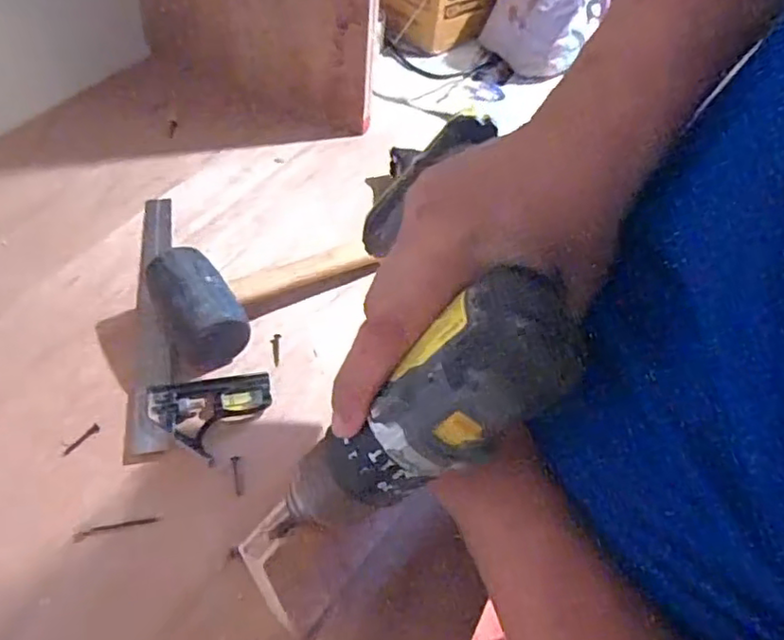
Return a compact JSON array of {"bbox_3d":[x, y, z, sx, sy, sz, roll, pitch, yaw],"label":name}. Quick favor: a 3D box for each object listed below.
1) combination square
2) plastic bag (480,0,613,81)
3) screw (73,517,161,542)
[{"bbox_3d":[-0.174,-0.016,0.551,0.106,0.015,0.299,-6,49,-11],"label":"combination square"},{"bbox_3d":[0.236,-0.460,0.875,0.175,0.179,0.188,14,49,7],"label":"plastic bag"},{"bbox_3d":[-0.186,0.139,0.419,0.054,0.004,0.008,-11,51,-15],"label":"screw"}]

